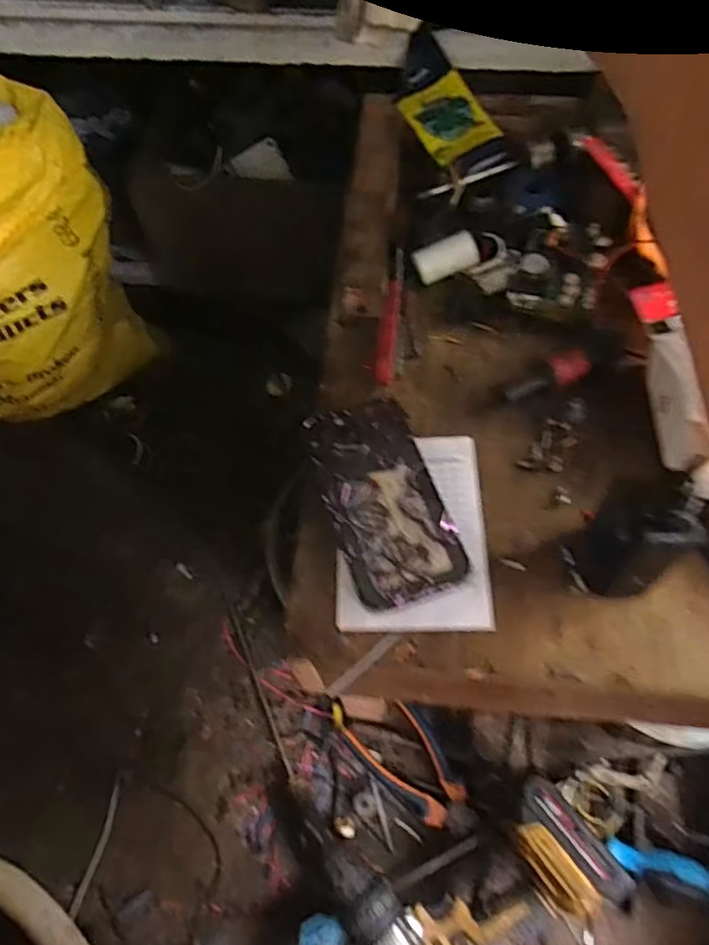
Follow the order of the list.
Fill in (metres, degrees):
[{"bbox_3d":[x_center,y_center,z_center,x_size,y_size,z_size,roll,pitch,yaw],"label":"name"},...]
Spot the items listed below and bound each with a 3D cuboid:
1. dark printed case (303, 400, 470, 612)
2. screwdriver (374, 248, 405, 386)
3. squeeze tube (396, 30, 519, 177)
[{"bbox_3d":[0.020,0.017,0.461,0.079,0.014,0.156,-16,60,-7],"label":"dark printed case"},{"bbox_3d":[0.032,-0.137,0.540,0.016,0.021,0.140,6,60,5],"label":"screwdriver"},{"bbox_3d":[0.097,-0.367,0.635,0.075,0.040,0.172,-24,62,-12],"label":"squeeze tube"}]

